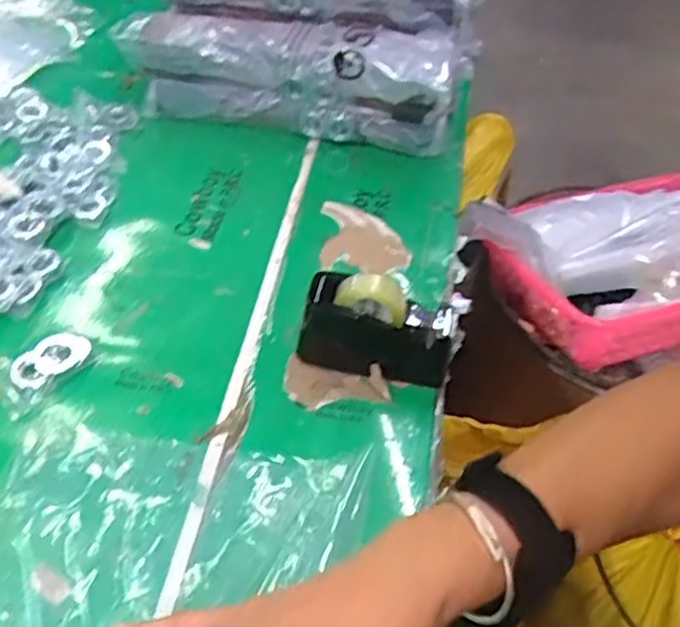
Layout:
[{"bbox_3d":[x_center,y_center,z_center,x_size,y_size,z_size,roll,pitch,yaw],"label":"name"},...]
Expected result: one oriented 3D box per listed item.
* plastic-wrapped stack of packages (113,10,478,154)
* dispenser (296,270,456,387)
[{"bbox_3d":[-0.044,-0.245,0.722,0.335,0.102,0.097,10,49,6],"label":"plastic-wrapped stack of packages"},{"bbox_3d":[0.027,0.010,0.529,0.117,0.071,0.048,14,50,9],"label":"dispenser"}]

